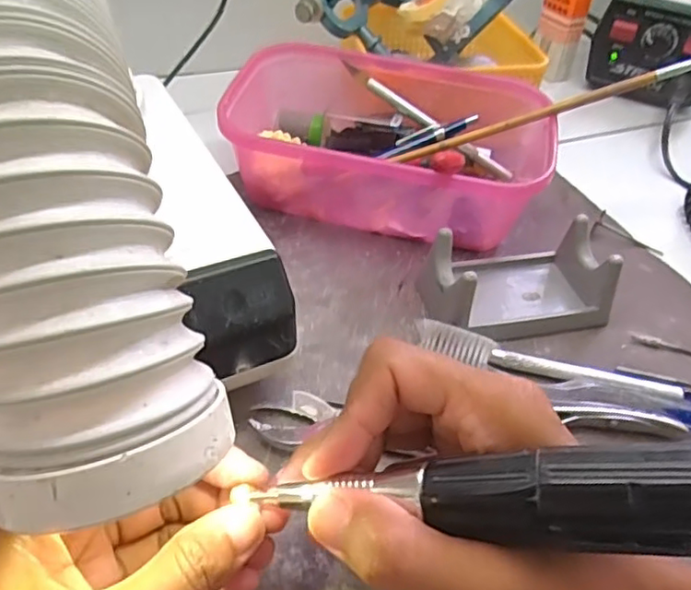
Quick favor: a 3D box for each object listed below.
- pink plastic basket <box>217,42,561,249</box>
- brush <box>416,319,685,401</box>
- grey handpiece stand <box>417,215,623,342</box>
[{"bbox_3d":[0.031,-0.099,0.403,0.188,0.071,0.157,13,44,8],"label":"pink plastic basket"},{"bbox_3d":[0.100,0.032,0.308,0.128,0.019,0.020,10,43,5],"label":"brush"},{"bbox_3d":[0.092,-0.011,0.336,0.098,0.039,0.057,-8,45,-13],"label":"grey handpiece stand"}]

